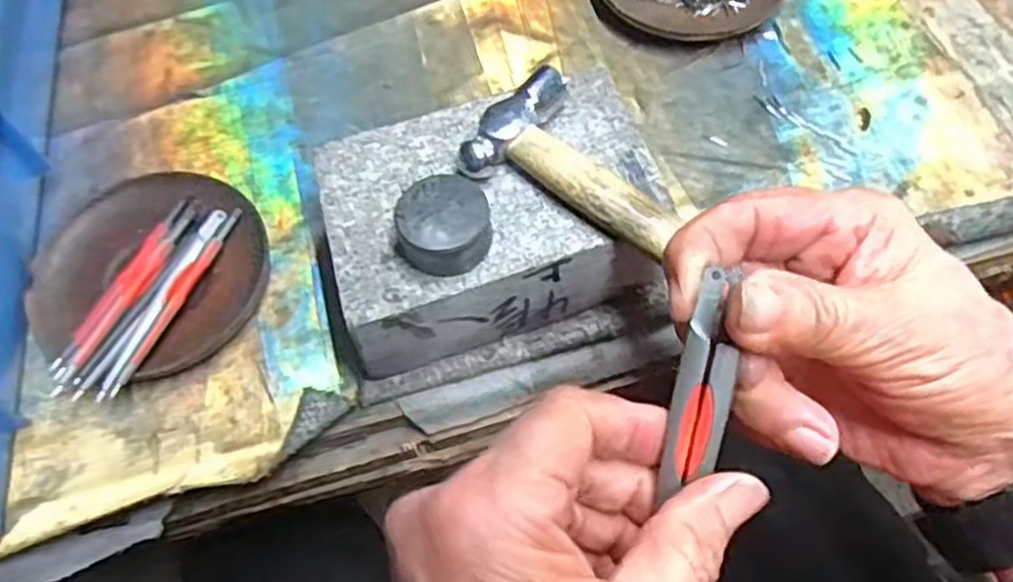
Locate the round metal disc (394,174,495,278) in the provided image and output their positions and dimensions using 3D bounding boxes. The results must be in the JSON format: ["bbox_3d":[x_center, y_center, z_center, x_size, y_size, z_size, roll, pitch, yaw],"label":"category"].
[{"bbox_3d":[-0.025,-0.025,0.303,0.037,0.022,0.037,0,62,-1],"label":"round metal disc"}]

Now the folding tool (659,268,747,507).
[{"bbox_3d":[0.054,0.026,0.202,0.015,0.004,0.059,10,91,8],"label":"folding tool"}]

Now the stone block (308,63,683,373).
[{"bbox_3d":[-0.006,-0.029,0.347,0.145,0.060,0.106,-15,63,-5],"label":"stone block"}]

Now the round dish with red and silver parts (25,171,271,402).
[{"bbox_3d":[-0.180,-0.010,0.370,0.114,0.018,0.112,-1,63,2],"label":"round dish with red and silver parts"}]

